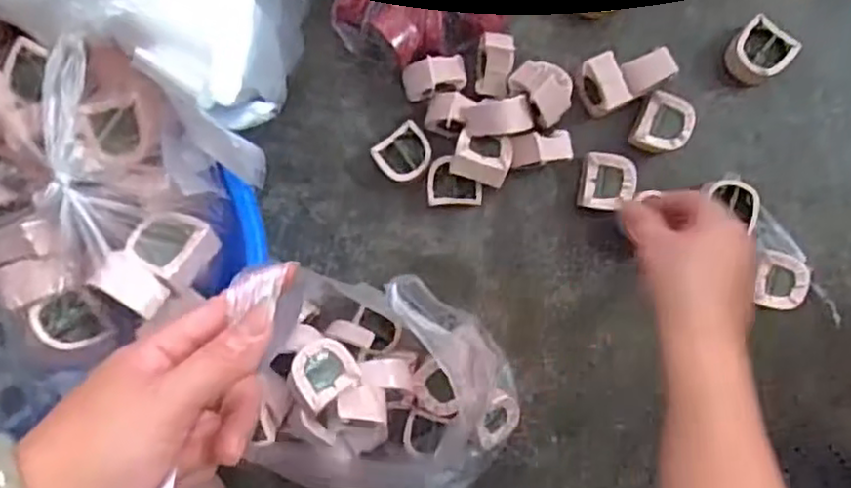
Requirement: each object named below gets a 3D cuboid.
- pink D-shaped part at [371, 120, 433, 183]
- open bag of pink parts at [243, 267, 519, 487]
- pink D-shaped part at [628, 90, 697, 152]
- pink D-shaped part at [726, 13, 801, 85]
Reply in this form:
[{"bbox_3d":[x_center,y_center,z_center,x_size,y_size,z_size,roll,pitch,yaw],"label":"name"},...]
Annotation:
[{"bbox_3d":[-0.017,-0.076,0.598,0.047,0.031,0.042,-36,89,2],"label":"pink D-shaped part"},{"bbox_3d":[-0.025,0.120,0.542,0.196,0.138,0.155,24,91,2],"label":"open bag of pink parts"},{"bbox_3d":[0.202,-0.100,0.585,0.042,0.034,0.052,28,91,2],"label":"pink D-shaped part"},{"bbox_3d":[0.280,-0.161,0.579,0.046,0.029,0.045,42,92,1],"label":"pink D-shaped part"}]

